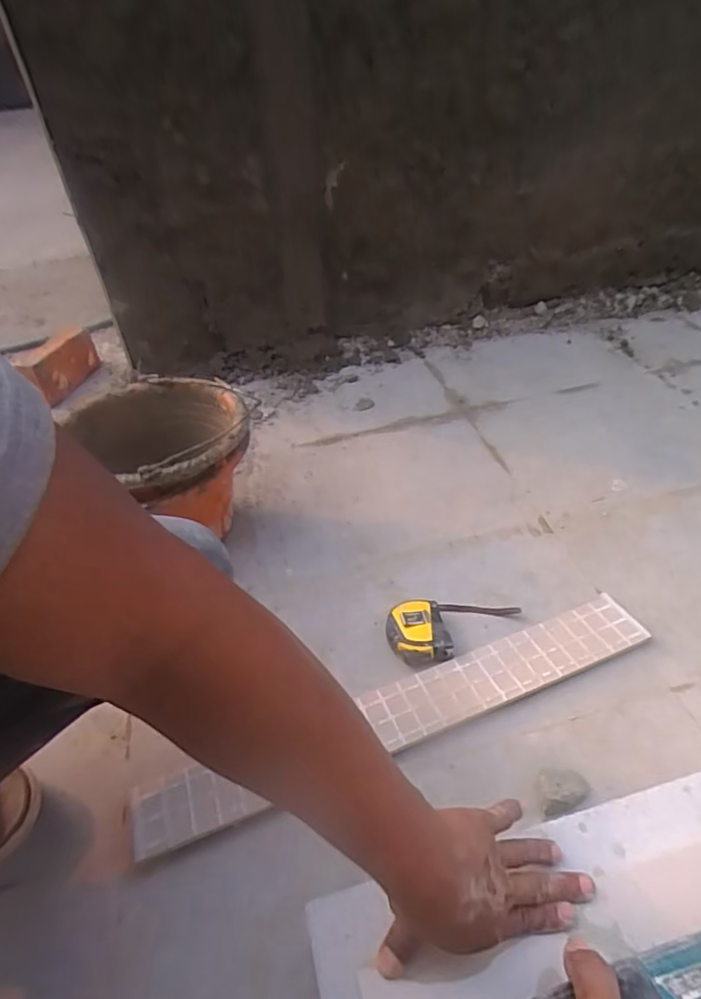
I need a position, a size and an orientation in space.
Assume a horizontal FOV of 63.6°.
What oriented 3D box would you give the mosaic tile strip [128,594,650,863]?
[{"bbox_3d":[0.060,0.234,0.622,0.590,0.018,0.072,-19,46,-12],"label":"mosaic tile strip"}]

